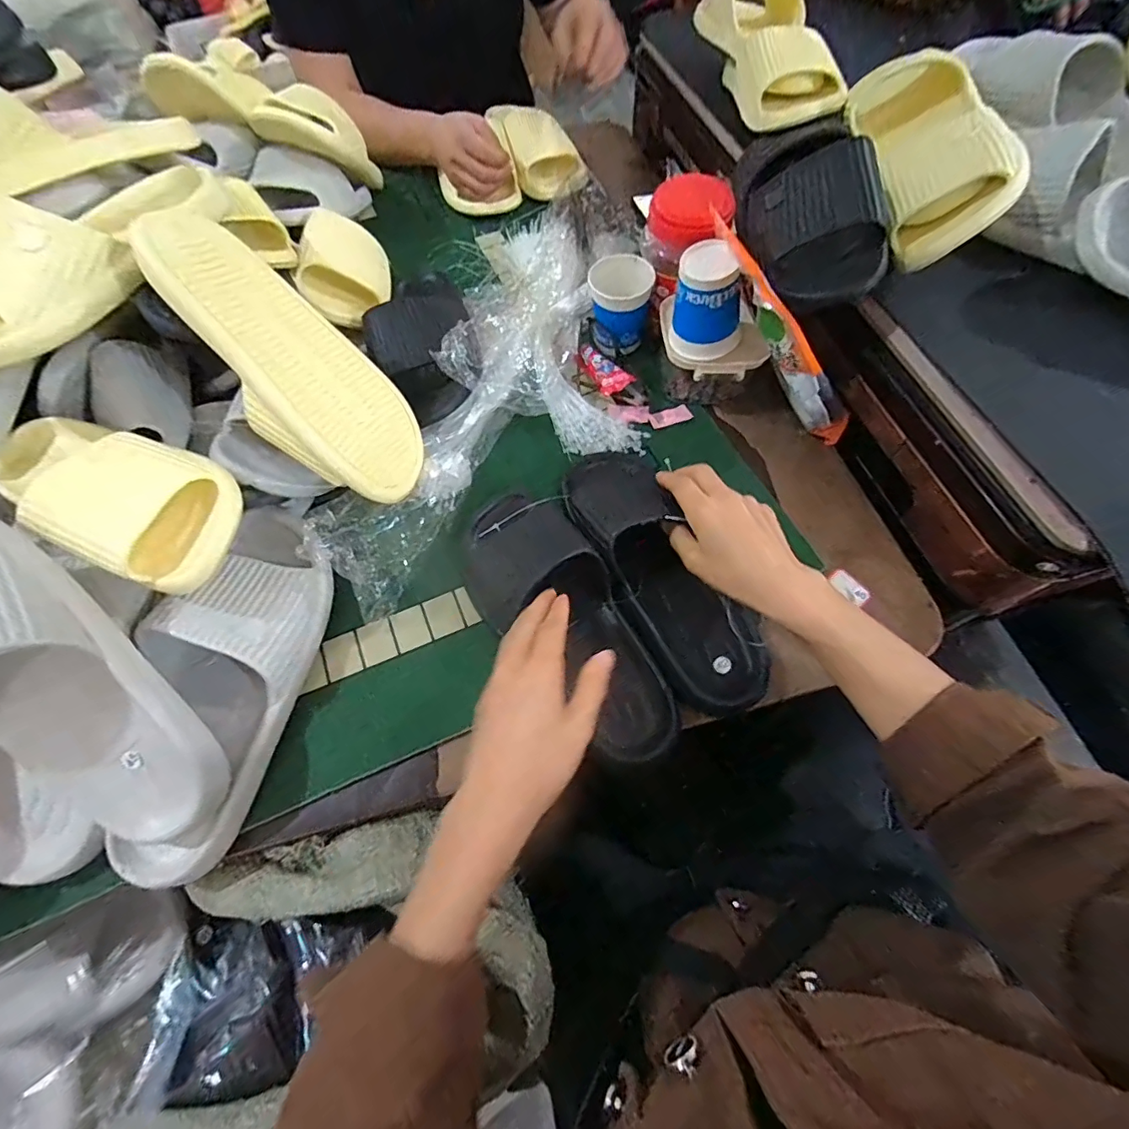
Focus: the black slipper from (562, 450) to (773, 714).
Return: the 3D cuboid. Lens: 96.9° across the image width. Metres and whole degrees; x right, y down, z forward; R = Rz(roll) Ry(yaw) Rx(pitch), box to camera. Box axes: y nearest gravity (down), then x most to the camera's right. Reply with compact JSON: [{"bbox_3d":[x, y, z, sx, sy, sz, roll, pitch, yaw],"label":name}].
[{"bbox_3d":[0.084,0.001,0.439,0.095,0.066,0.260,-27,73,-11],"label":"black slipper"}]

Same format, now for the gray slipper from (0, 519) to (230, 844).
[{"bbox_3d":[-0.343,0.074,0.316,0.114,0.060,0.268,-43,104,-17],"label":"gray slipper"}]

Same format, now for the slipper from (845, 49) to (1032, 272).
[{"bbox_3d":[0.333,-0.412,0.489,0.081,0.098,0.267,-3,64,1],"label":"slipper"}]

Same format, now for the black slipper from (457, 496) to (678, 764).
[{"bbox_3d":[-0.001,0.043,0.419,0.106,0.055,0.253,-32,73,-13],"label":"black slipper"}]

